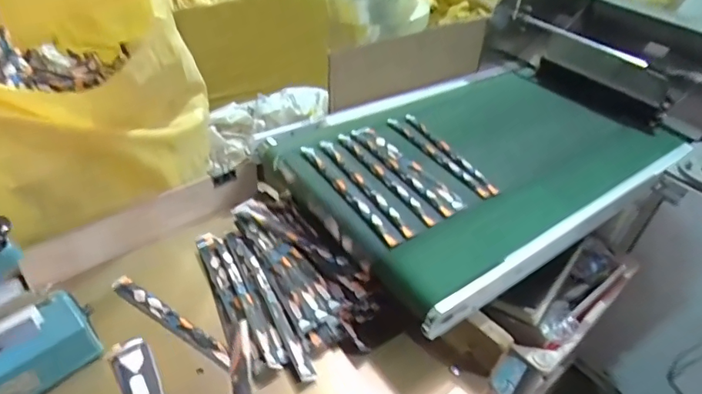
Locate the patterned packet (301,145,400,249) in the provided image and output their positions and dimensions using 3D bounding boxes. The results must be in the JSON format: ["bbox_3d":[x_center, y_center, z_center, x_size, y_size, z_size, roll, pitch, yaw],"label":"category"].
[{"bbox_3d":[-0.008,-0.009,0.685,0.019,0.009,0.240,-19,44,-28],"label":"patterned packet"}]

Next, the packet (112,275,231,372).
[{"bbox_3d":[-0.235,0.161,0.625,0.209,0.010,0.023,26,42,23],"label":"packet"}]

